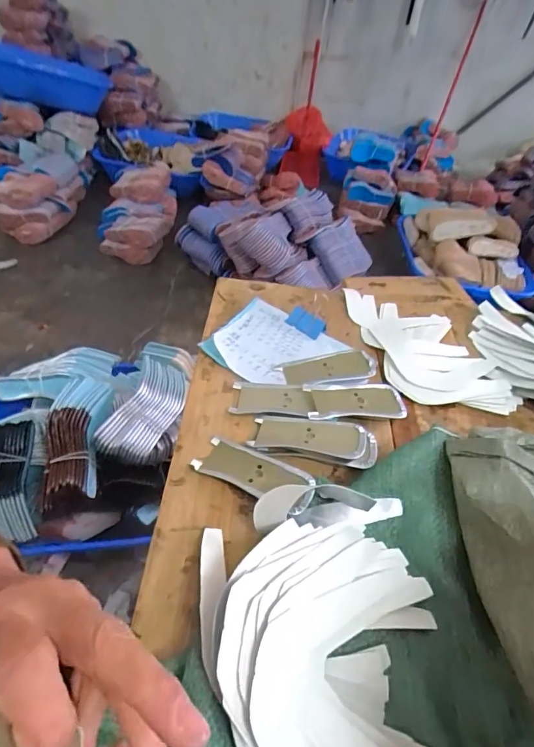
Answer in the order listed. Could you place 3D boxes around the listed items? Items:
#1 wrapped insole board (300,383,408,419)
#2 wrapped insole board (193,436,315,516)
[{"bbox_3d":[0.100,0.034,0.497,0.115,0.025,0.050,-2,46,-11],"label":"wrapped insole board"},{"bbox_3d":[-0.011,0.096,0.427,0.117,0.006,0.048,20,42,22],"label":"wrapped insole board"}]

